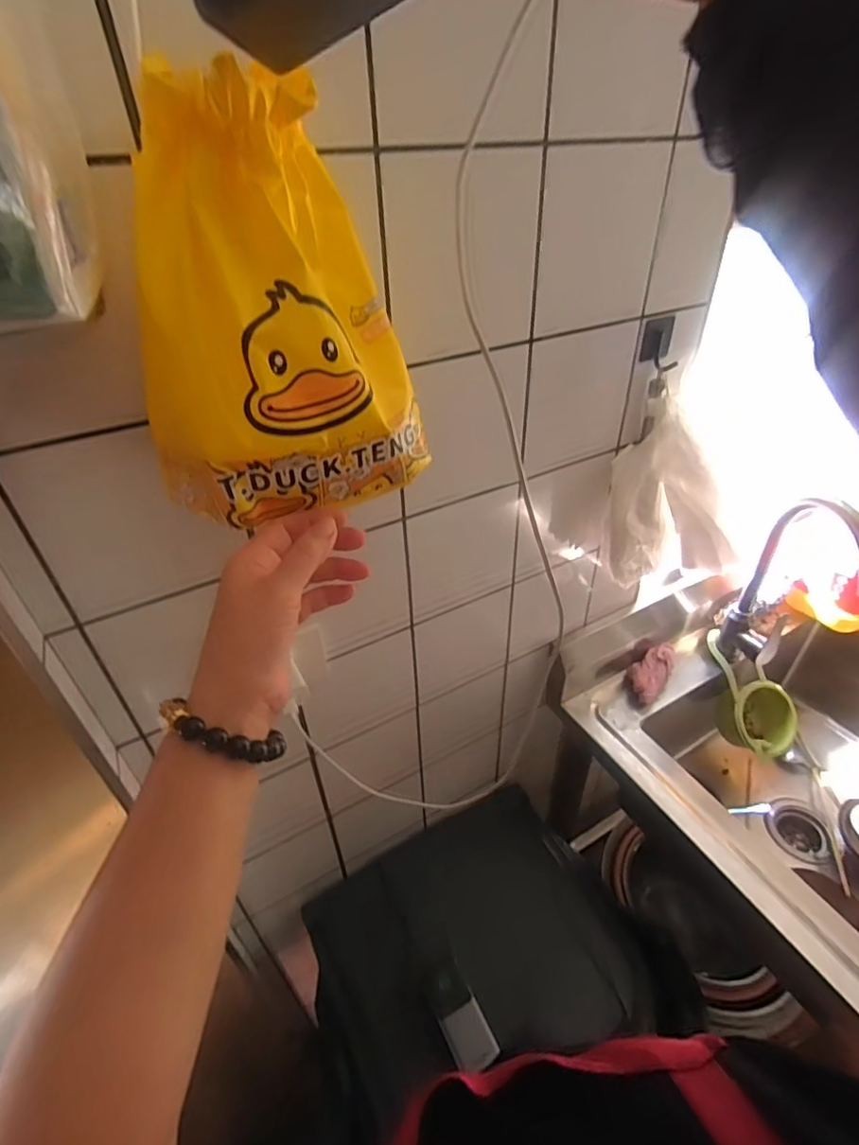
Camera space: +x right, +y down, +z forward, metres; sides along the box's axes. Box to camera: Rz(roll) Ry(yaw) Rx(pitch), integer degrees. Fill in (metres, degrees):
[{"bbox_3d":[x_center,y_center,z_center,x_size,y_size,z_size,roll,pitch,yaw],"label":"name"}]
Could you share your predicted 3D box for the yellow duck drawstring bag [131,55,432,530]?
[{"bbox_3d":[-0.084,-0.138,0.299,0.150,0.201,0.071,-22,42,-24],"label":"yellow duck drawstring bag"}]

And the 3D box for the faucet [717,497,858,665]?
[{"bbox_3d":[0.523,0.036,0.780,0.055,0.279,0.147,-21,41,-22],"label":"faucet"}]

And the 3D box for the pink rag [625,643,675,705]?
[{"bbox_3d":[0.364,0.166,0.902,0.060,0.057,0.103,23,44,29],"label":"pink rag"}]

